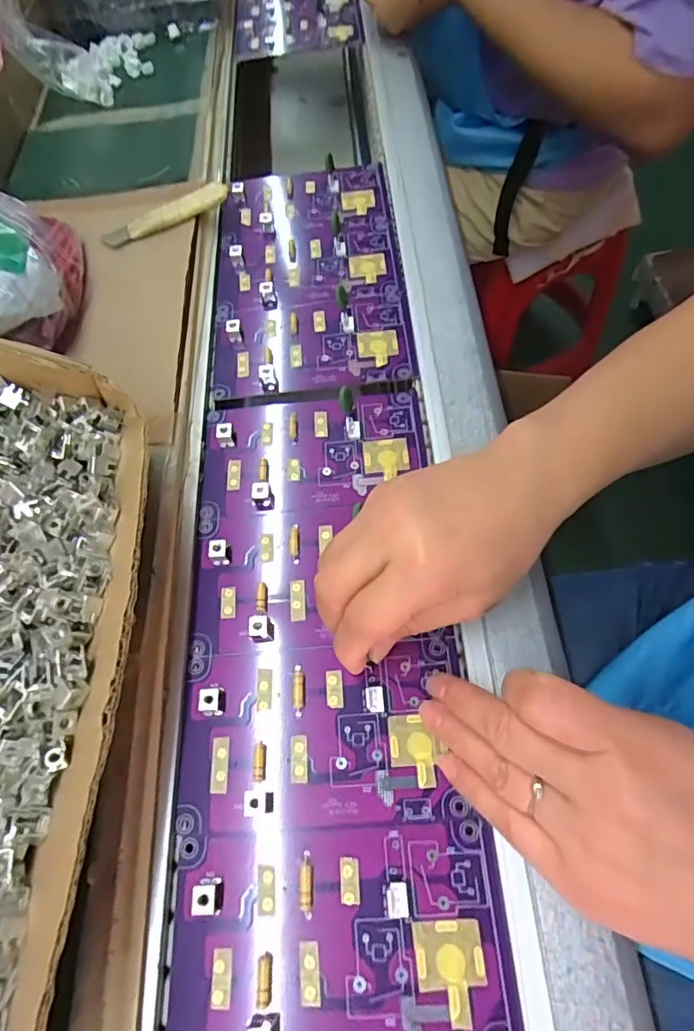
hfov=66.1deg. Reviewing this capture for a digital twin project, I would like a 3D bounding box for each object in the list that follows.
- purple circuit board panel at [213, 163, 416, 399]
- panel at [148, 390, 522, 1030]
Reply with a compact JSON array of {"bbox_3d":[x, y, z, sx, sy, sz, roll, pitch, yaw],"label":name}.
[{"bbox_3d":[-0.032,-0.196,0.420,0.139,0.011,0.237,-6,62,3],"label":"purple circuit board panel"},{"bbox_3d":[-0.012,0.144,0.247,0.150,0.011,0.493,-7,63,0],"label":"panel"}]

